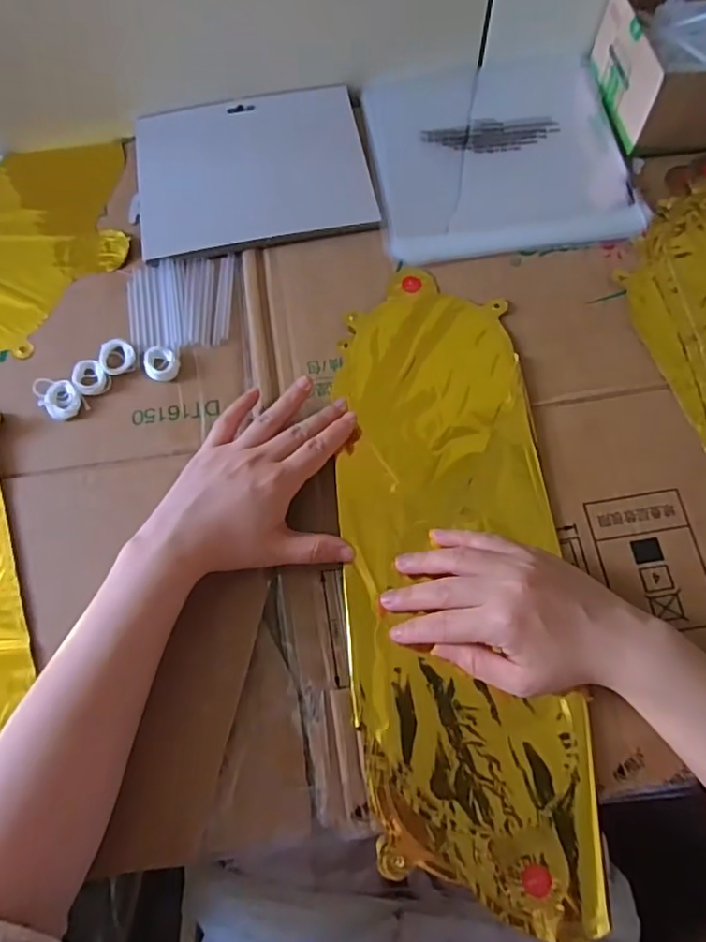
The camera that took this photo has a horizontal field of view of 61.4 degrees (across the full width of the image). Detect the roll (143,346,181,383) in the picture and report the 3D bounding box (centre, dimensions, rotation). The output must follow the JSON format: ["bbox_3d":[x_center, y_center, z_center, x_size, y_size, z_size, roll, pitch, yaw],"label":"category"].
[{"bbox_3d":[-0.141,-0.079,0.440,0.025,0.005,0.028,-5,69,0],"label":"roll"}]

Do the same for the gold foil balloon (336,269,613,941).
[{"bbox_3d":[0.065,0.055,0.392,0.137,0.013,0.417,-5,71,0],"label":"gold foil balloon"}]

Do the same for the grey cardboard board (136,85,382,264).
[{"bbox_3d":[-0.085,-0.256,0.502,0.190,0.005,0.161,-10,69,-2],"label":"grey cardboard board"}]

